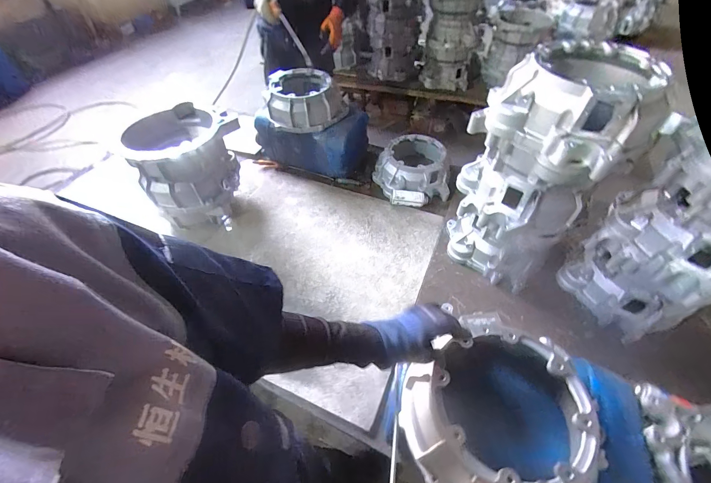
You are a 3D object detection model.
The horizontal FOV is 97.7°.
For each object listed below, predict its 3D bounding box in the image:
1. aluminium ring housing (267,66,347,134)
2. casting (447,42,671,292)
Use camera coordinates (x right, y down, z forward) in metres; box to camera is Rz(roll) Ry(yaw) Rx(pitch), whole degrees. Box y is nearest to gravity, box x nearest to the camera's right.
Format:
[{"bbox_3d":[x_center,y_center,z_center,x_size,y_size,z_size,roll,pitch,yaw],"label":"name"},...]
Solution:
[{"bbox_3d":[-0.197,-0.579,1.280,0.315,0.147,0.264,-2,51,1],"label":"aluminium ring housing"},{"bbox_3d":[0.480,-0.159,0.865,0.296,0.608,0.325,-26,55,-18],"label":"casting"}]

